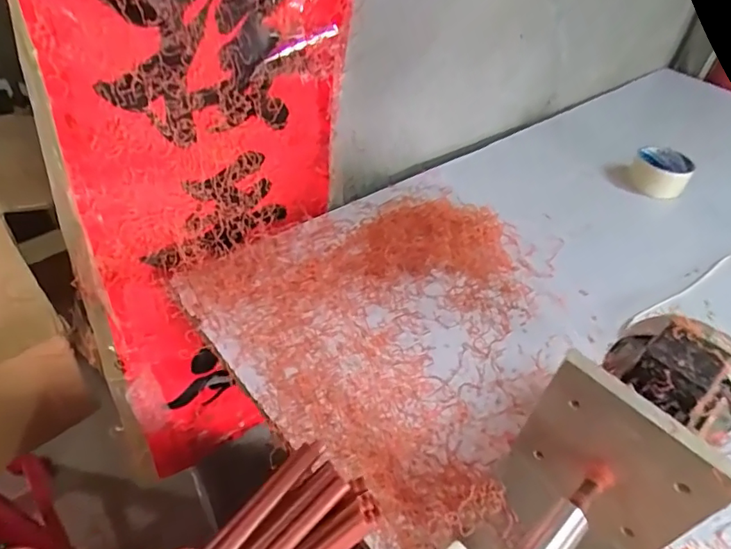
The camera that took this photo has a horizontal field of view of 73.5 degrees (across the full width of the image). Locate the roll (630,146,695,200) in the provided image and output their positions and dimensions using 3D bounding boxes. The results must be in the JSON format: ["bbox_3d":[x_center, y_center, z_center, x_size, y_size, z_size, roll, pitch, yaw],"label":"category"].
[{"bbox_3d":[0.447,-0.156,0.745,0.082,0.042,0.070,24,47,19],"label":"roll"}]

